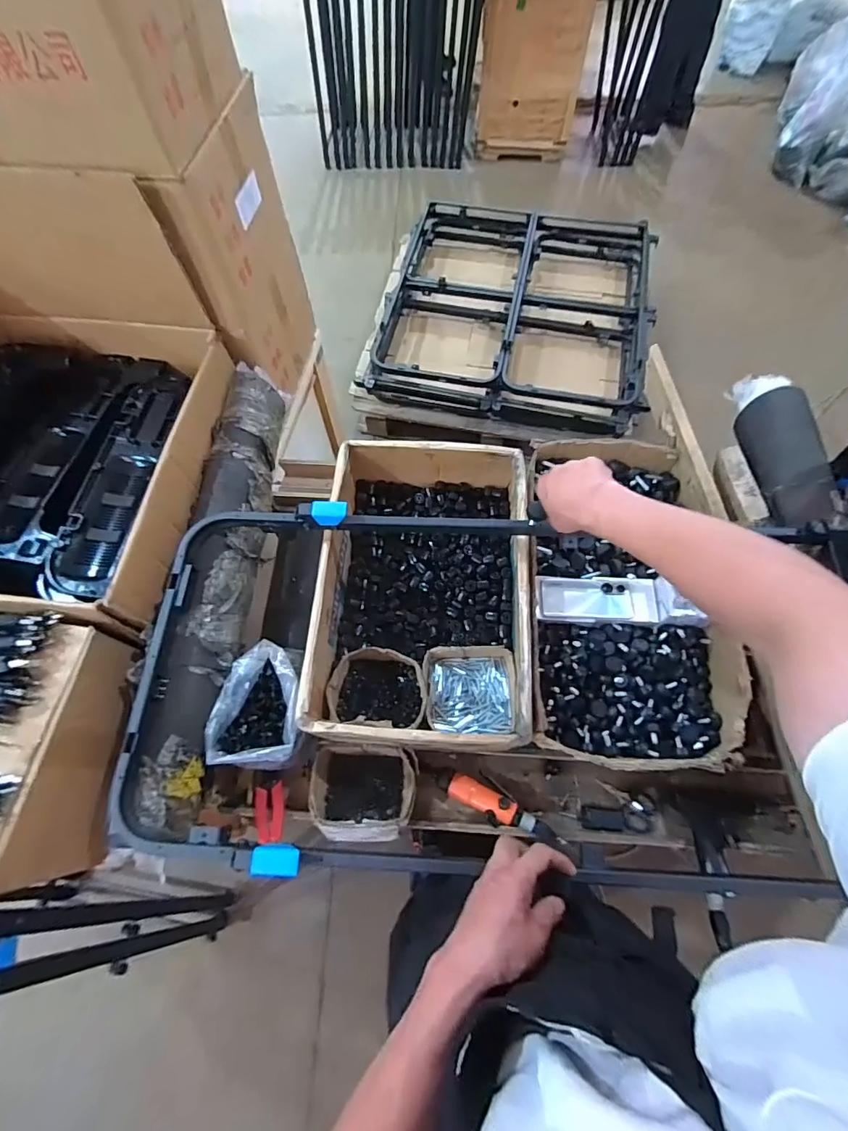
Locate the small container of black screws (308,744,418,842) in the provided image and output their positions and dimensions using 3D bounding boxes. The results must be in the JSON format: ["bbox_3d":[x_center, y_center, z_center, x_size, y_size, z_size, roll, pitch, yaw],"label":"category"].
[{"bbox_3d":[-0.097,0.379,0.784,0.172,0.097,0.142,0,67,2],"label":"small container of black screws"}]

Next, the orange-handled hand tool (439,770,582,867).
[{"bbox_3d":[0.128,0.407,0.787,0.237,0.049,0.066,28,70,13],"label":"orange-handled hand tool"}]

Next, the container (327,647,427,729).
[{"bbox_3d":[-0.078,0.217,0.812,0.163,0.063,0.131,4,67,3],"label":"container"}]

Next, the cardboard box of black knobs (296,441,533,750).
[{"bbox_3d":[0.002,0.031,0.838,0.338,0.158,0.534,2,67,3],"label":"cardboard box of black knobs"}]

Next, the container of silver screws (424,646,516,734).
[{"bbox_3d":[0.079,0.215,0.803,0.155,0.068,0.140,1,67,2],"label":"container of silver screws"}]

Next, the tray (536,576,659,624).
[{"bbox_3d":[0.308,0.060,0.839,0.210,0.029,0.080,0,67,2],"label":"tray"}]

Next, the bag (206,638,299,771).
[{"bbox_3d":[-0.250,0.223,0.738,0.129,0.084,0.182,7,67,5],"label":"bag"}]

